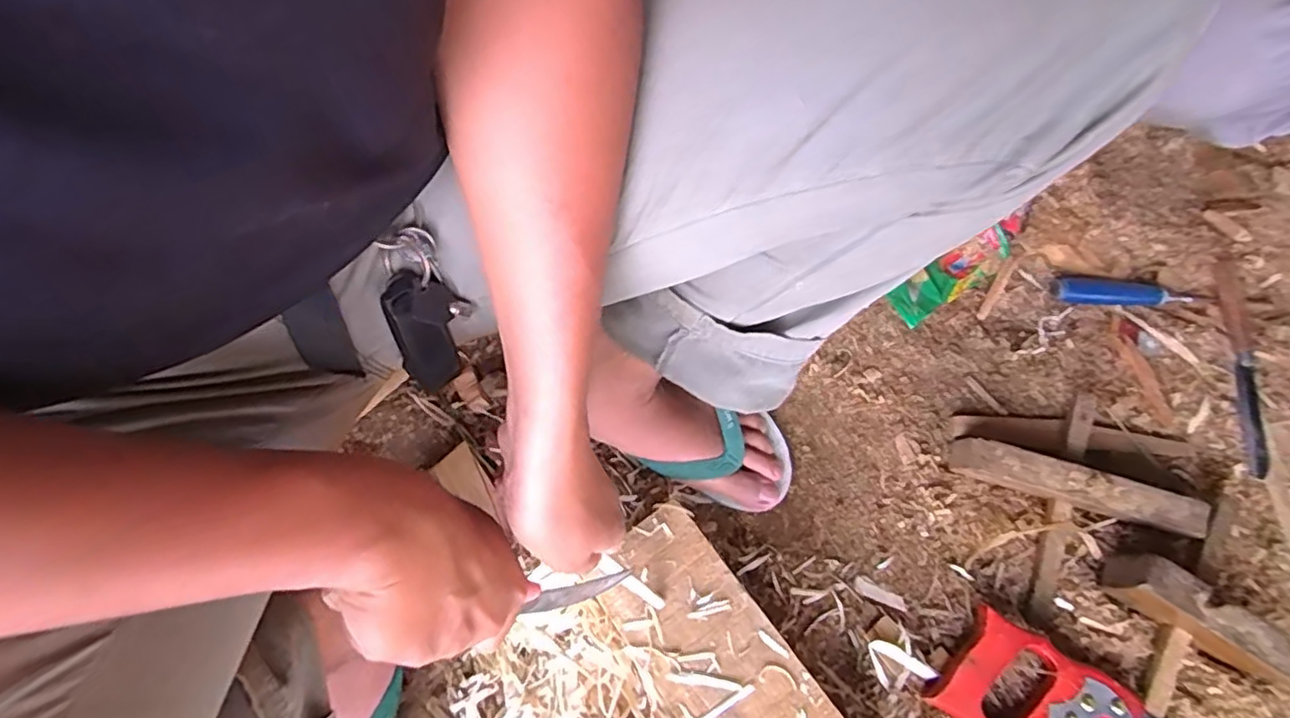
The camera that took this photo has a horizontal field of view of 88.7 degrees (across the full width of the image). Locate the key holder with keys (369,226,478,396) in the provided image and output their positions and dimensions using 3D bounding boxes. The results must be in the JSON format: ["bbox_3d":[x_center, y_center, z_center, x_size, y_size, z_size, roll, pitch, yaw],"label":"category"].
[{"bbox_3d":[-0.119,-0.023,0.362,0.038,0.092,0.026,-2,28,1],"label":"key holder with keys"}]

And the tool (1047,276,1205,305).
[{"bbox_3d":[0.473,-0.067,0.648,0.141,0.018,0.027,3,67,-1],"label":"tool"}]

